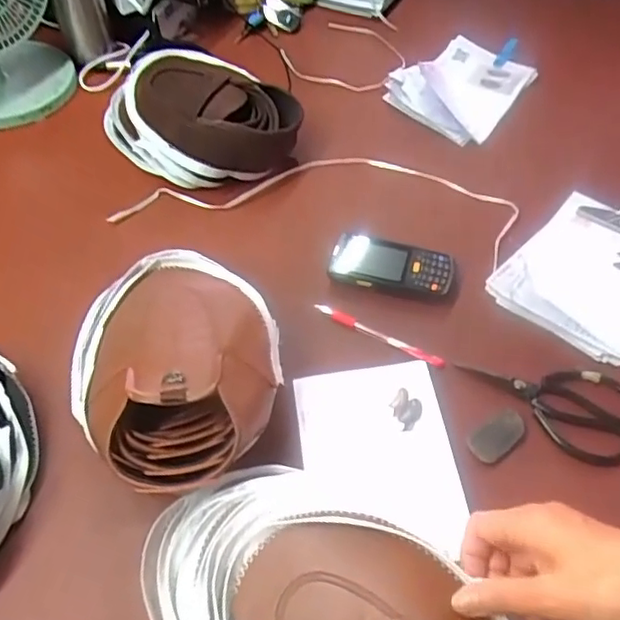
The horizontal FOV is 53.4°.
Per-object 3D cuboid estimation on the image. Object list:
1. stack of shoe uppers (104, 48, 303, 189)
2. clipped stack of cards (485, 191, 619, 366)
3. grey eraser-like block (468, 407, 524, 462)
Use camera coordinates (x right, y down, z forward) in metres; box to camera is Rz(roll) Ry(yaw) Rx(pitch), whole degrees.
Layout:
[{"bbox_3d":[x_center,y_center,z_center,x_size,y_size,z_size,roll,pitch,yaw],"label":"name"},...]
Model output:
[{"bbox_3d":[-0.163,-0.286,0.901,0.216,0.101,0.284,-34,60,-20],"label":"stack of shoe uppers"},{"bbox_3d":[0.341,-0.058,0.742,0.166,0.035,0.245,31,61,22],"label":"clipped stack of cards"},{"bbox_3d":[0.191,0.129,0.626,0.062,0.023,0.034,-32,59,-19],"label":"grey eraser-like block"}]

